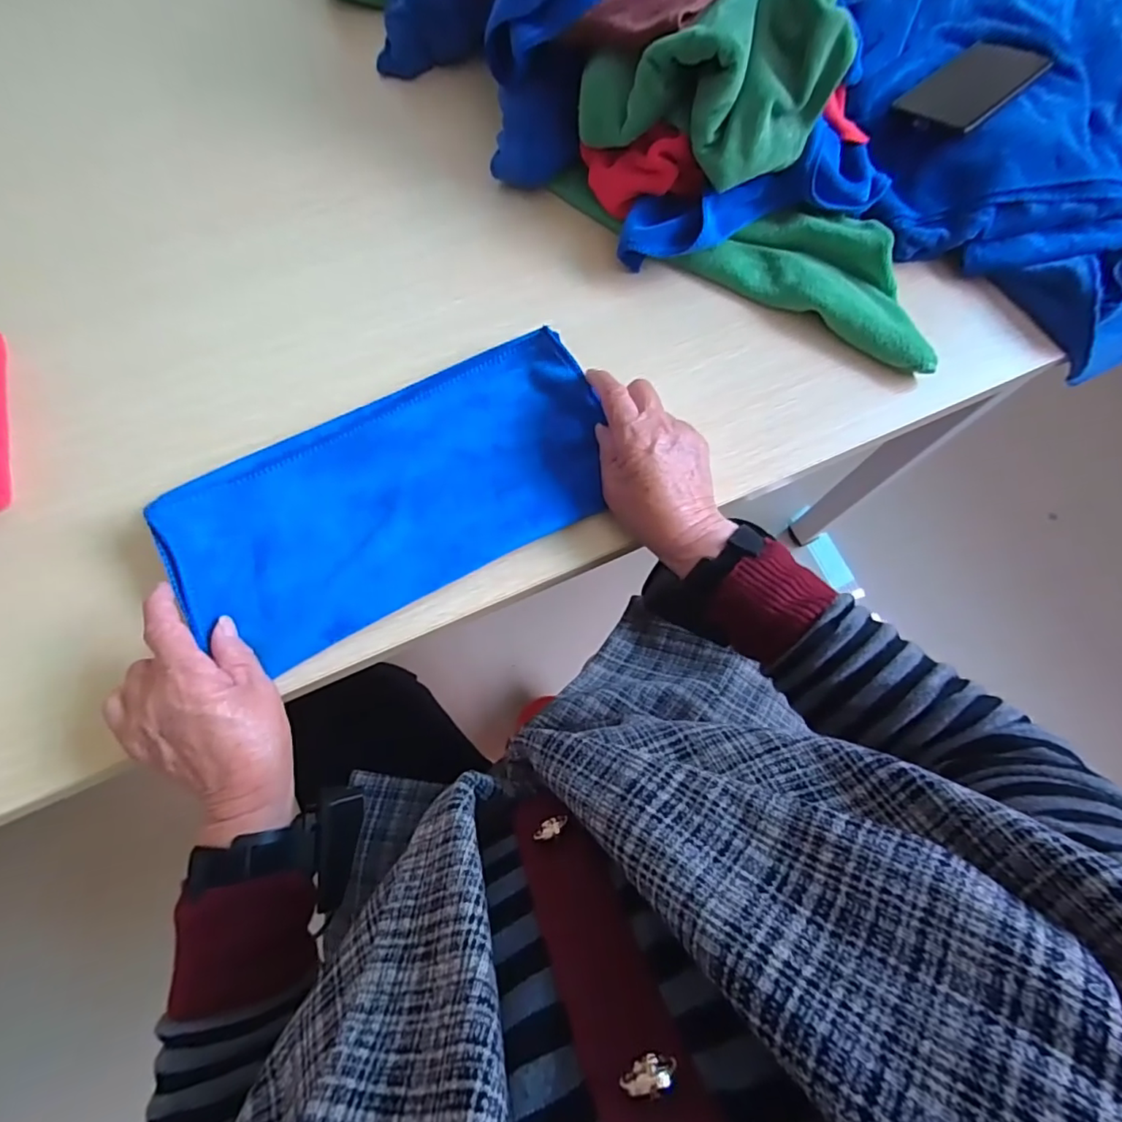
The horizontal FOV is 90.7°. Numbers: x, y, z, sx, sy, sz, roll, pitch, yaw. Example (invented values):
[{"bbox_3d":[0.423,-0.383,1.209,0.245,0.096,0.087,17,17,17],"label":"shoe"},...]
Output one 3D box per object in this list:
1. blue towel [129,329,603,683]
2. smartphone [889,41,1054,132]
[{"bbox_3d":[-0.117,-0.053,0.410,0.317,0.019,0.162,-27,76,-10],"label":"blue towel"},{"bbox_3d":[0.393,-0.454,0.531,0.079,0.013,0.172,41,70,20],"label":"smartphone"}]

